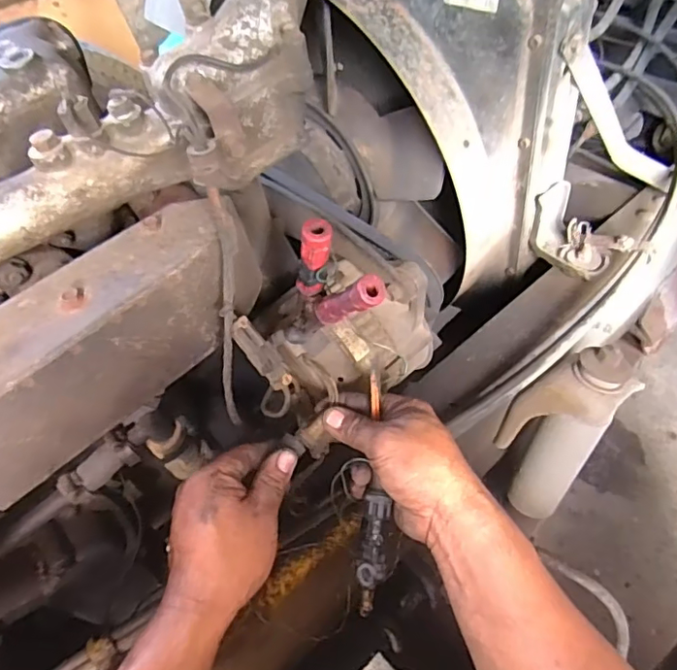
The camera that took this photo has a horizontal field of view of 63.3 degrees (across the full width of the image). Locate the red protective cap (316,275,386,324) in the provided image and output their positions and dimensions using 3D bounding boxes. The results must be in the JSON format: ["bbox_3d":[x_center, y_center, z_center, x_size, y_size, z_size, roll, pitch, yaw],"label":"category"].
[{"bbox_3d":[0.005,-0.024,0.408,0.020,0.072,0.019,13,68,-33],"label":"red protective cap"}]

